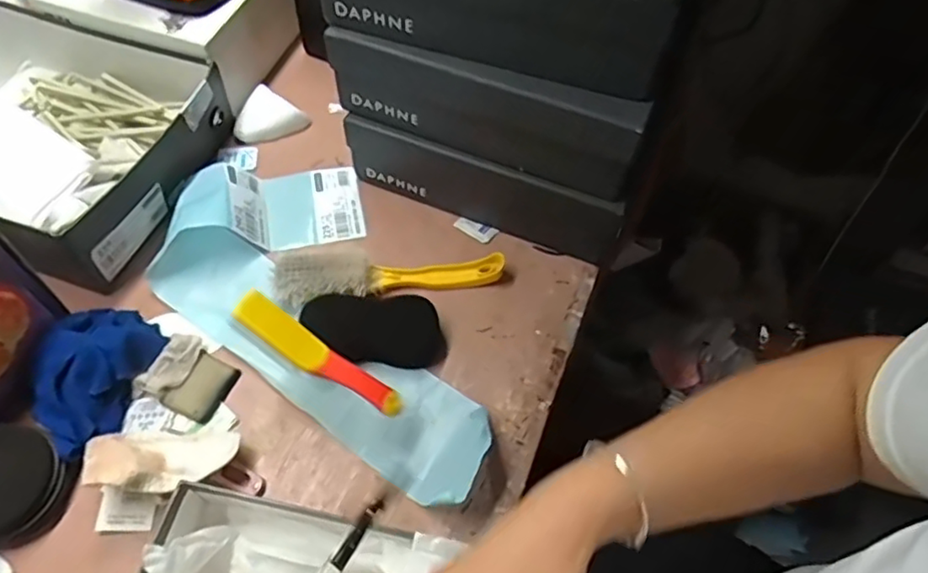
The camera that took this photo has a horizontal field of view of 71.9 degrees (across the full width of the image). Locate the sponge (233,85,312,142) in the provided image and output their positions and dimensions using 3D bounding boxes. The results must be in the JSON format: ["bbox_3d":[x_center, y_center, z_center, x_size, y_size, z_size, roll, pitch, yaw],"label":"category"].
[{"bbox_3d":[-0.230,-0.195,0.746,0.068,0.033,0.064,32,62,15],"label":"sponge"}]

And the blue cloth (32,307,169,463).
[{"bbox_3d":[-0.336,0.078,0.566,0.086,0.045,0.132,16,59,6],"label":"blue cloth"}]

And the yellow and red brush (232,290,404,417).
[{"bbox_3d":[-0.118,0.059,0.530,0.156,0.010,0.034,35,60,-10],"label":"yellow and red brush"}]

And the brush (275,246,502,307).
[{"bbox_3d":[-0.076,-0.021,0.646,0.226,0.033,0.057,-10,60,-9],"label":"brush"}]

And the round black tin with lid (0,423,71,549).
[{"bbox_3d":[-0.371,0.158,0.514,0.096,0.032,0.087,27,61,13],"label":"round black tin with lid"}]

